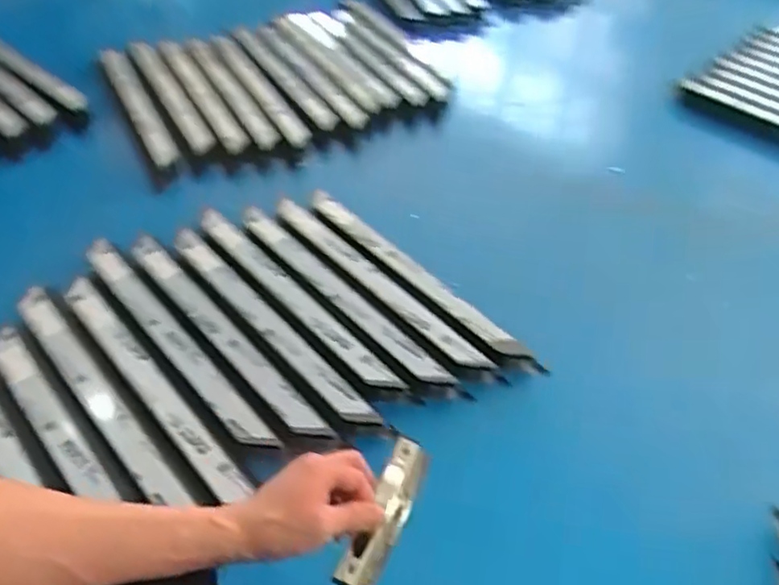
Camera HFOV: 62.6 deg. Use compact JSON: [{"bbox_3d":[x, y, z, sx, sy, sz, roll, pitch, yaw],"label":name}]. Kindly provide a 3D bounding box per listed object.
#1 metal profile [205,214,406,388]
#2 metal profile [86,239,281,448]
[{"bbox_3d":[-0.168,0.004,1.073,0.059,0.028,0.511,-33,56,-30],"label":"metal profile"},{"bbox_3d":[-0.348,0.063,0.989,0.049,0.024,0.524,-31,55,-29],"label":"metal profile"}]

